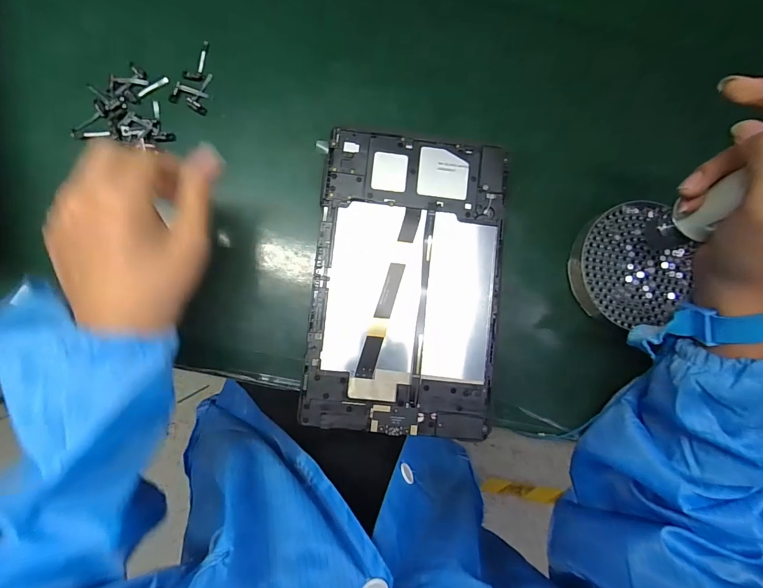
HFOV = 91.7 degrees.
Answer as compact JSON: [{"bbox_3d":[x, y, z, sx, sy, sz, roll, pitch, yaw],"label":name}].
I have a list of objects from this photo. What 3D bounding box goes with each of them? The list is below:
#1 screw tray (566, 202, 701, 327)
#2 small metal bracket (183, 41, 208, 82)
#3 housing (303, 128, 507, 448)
[{"bbox_3d":[0.221,-0.026,0.335,0.100,0.031,0.109,25,86,-2],"label":"screw tray"},{"bbox_3d":[-0.164,-0.206,0.328,0.017,0.004,0.037,4,87,-4],"label":"small metal bracket"},{"bbox_3d":[0.021,-0.010,0.302,0.149,0.007,0.237,6,85,-3],"label":"housing"}]

